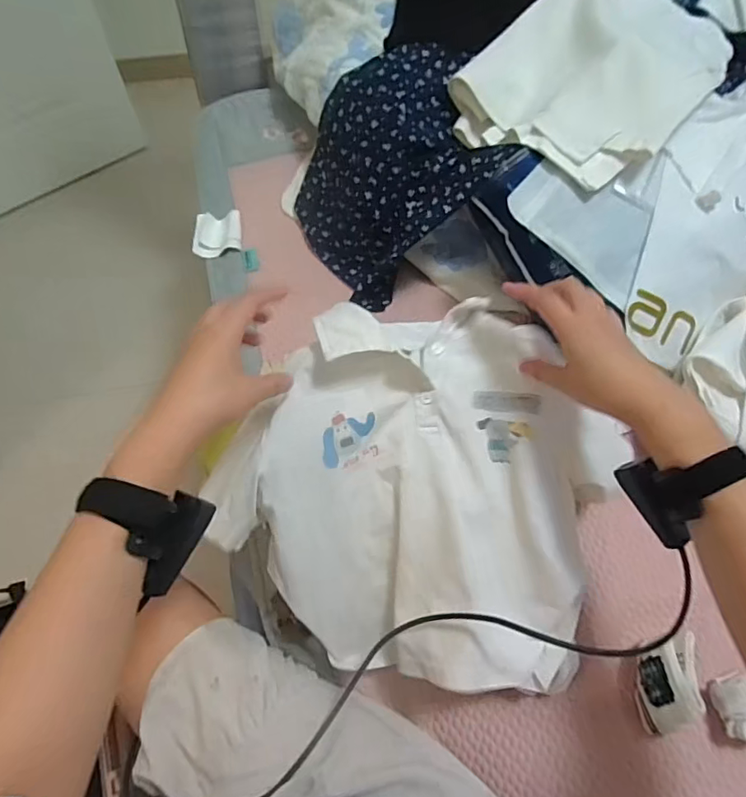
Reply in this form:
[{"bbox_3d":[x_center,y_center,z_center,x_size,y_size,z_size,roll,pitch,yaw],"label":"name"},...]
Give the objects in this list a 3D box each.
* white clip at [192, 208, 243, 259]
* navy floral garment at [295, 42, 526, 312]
[{"bbox_3d":[-0.218,-0.231,0.734,0.066,0.019,0.066,-6,61,-5],"label":"white clip"},{"bbox_3d":[0.021,-0.282,0.660,0.206,0.179,0.231,-21,64,-12],"label":"navy floral garment"}]

